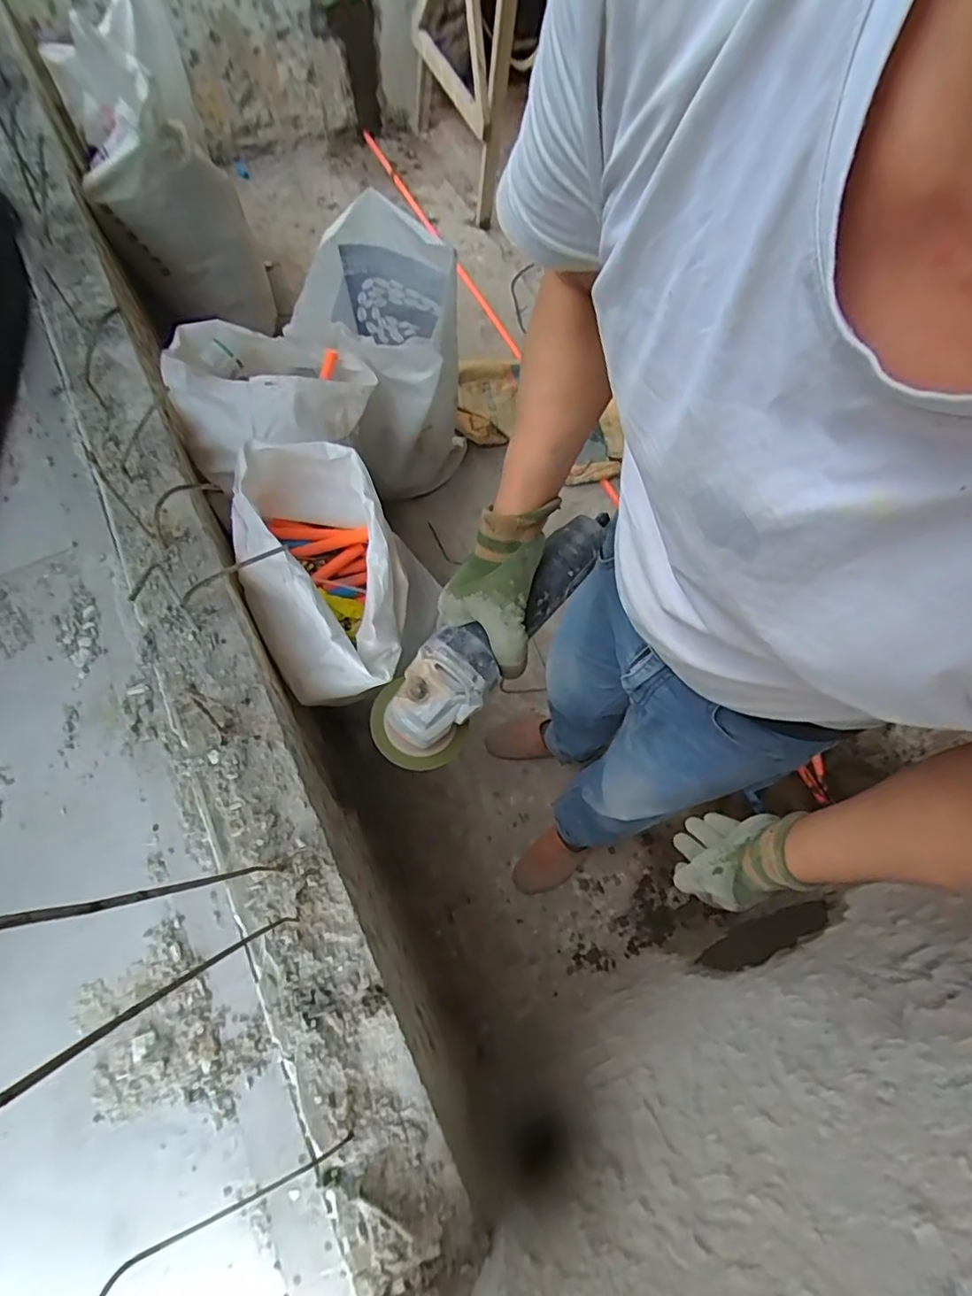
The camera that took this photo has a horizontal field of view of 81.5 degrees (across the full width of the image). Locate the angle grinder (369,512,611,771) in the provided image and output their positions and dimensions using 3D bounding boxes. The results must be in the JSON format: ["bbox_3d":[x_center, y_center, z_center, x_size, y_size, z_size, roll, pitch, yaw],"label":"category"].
[{"bbox_3d":[0.015,-0.024,0.516,0.082,0.077,0.311,41,78,13],"label":"angle grinder"}]

